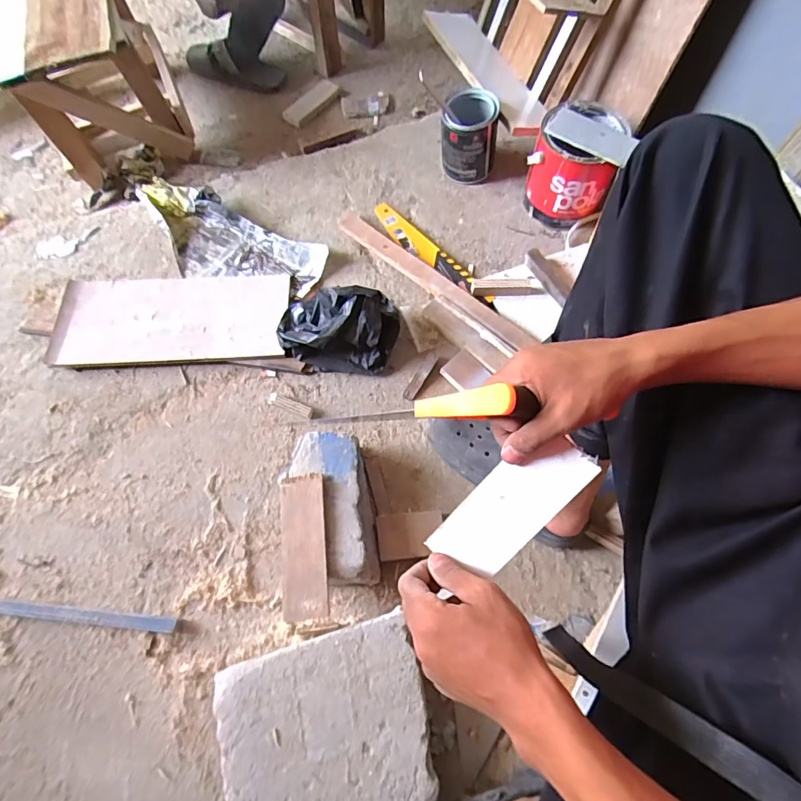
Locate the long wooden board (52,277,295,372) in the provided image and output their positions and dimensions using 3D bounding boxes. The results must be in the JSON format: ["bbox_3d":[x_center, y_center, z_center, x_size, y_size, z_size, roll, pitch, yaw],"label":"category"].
[{"bbox_3d":[-0.400,-0.143,0.838,0.398,0.031,0.178,-2,67,-2],"label":"long wooden board"}]

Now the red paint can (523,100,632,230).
[{"bbox_3d":[0.323,-0.445,0.899,0.146,0.157,0.164,17,68,6],"label":"red paint can"}]

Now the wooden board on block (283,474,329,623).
[{"bbox_3d":[-0.127,0.190,0.625,0.052,0.015,0.182,-6,67,-3],"label":"wooden board on block"}]

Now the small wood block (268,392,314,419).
[{"bbox_3d":[-0.181,0.007,0.777,0.077,0.011,0.022,21,68,8],"label":"small wood block"}]

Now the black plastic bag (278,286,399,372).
[{"bbox_3d":[-0.103,-0.126,0.792,0.197,0.098,0.129,5,67,1],"label":"black plastic bag"}]

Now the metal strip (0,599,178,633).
[{"bbox_3d":[-0.442,0.298,0.657,0.259,0.016,0.018,6,67,2],"label":"metal strip"}]

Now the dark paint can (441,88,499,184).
[{"bbox_3d":[0.134,-0.515,0.940,0.109,0.139,0.103,0,67,-1],"label":"dark paint can"}]

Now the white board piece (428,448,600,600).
[{"bbox_3d":[0.090,0.086,0.385,0.059,0.004,0.140,43,102,10],"label":"white board piece"}]

